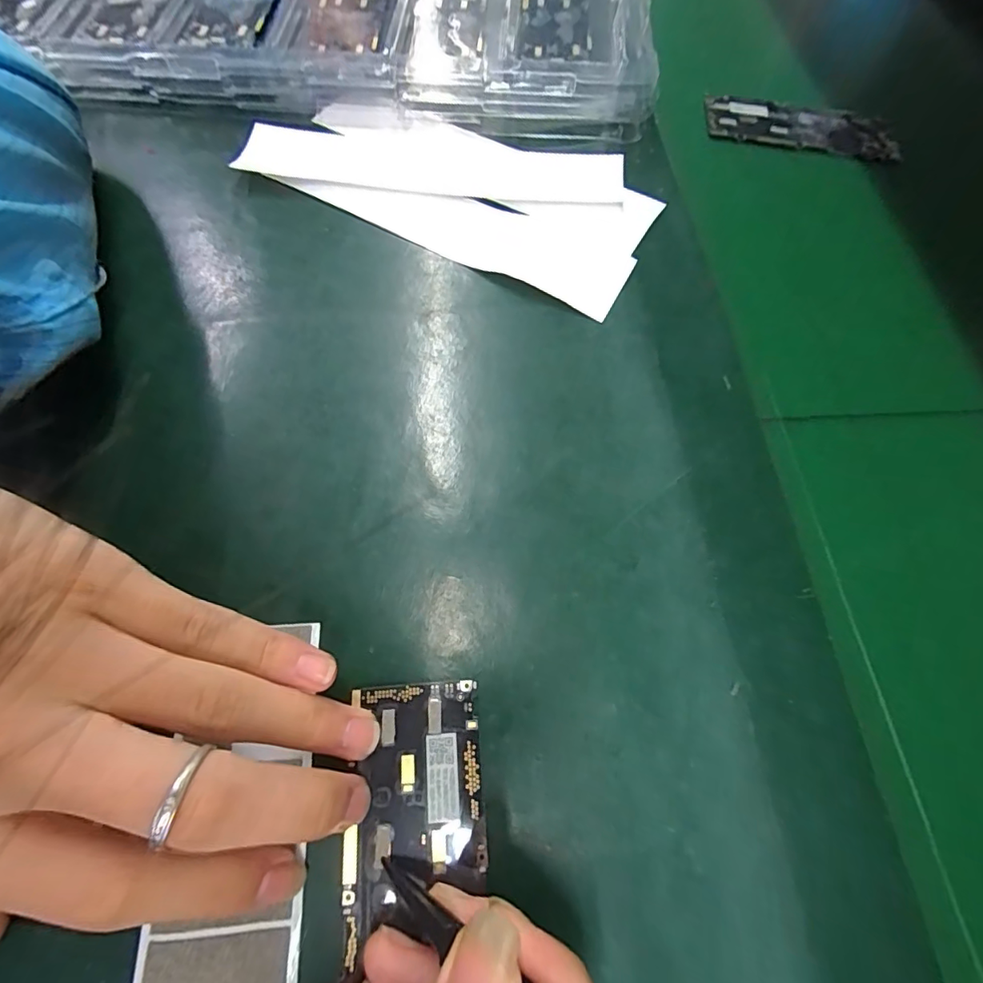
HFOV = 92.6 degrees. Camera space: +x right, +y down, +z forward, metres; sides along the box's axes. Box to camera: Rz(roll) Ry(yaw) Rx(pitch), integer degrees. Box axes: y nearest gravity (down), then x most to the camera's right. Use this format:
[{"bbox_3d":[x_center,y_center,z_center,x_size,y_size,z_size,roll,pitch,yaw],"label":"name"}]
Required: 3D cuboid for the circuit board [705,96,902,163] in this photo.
[{"bbox_3d":[0.205,-0.240,0.308,0.124,0.006,0.035,8,72,0],"label":"circuit board"}]

